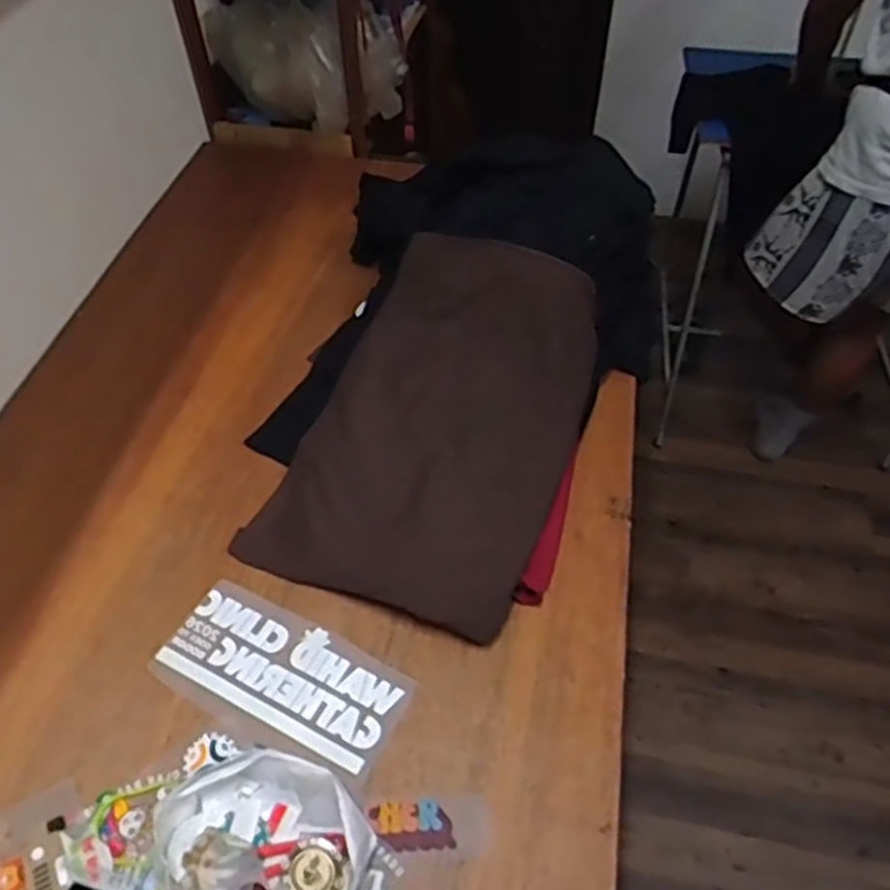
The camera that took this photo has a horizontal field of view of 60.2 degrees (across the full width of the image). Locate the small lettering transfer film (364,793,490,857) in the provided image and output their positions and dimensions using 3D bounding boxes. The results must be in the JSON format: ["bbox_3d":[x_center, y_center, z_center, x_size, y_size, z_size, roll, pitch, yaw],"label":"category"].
[{"bbox_3d":[-0.016,0.378,0.764,0.117,0.004,0.055,-1,52,3],"label":"small lettering transfer film"}]

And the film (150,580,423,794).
[{"bbox_3d":[-0.185,0.260,0.862,0.275,0.006,0.135,24,54,19],"label":"film"}]

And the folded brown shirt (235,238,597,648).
[{"bbox_3d":[-0.011,-0.040,0.974,0.340,0.187,0.468,18,53,14],"label":"folded brown shirt"}]

